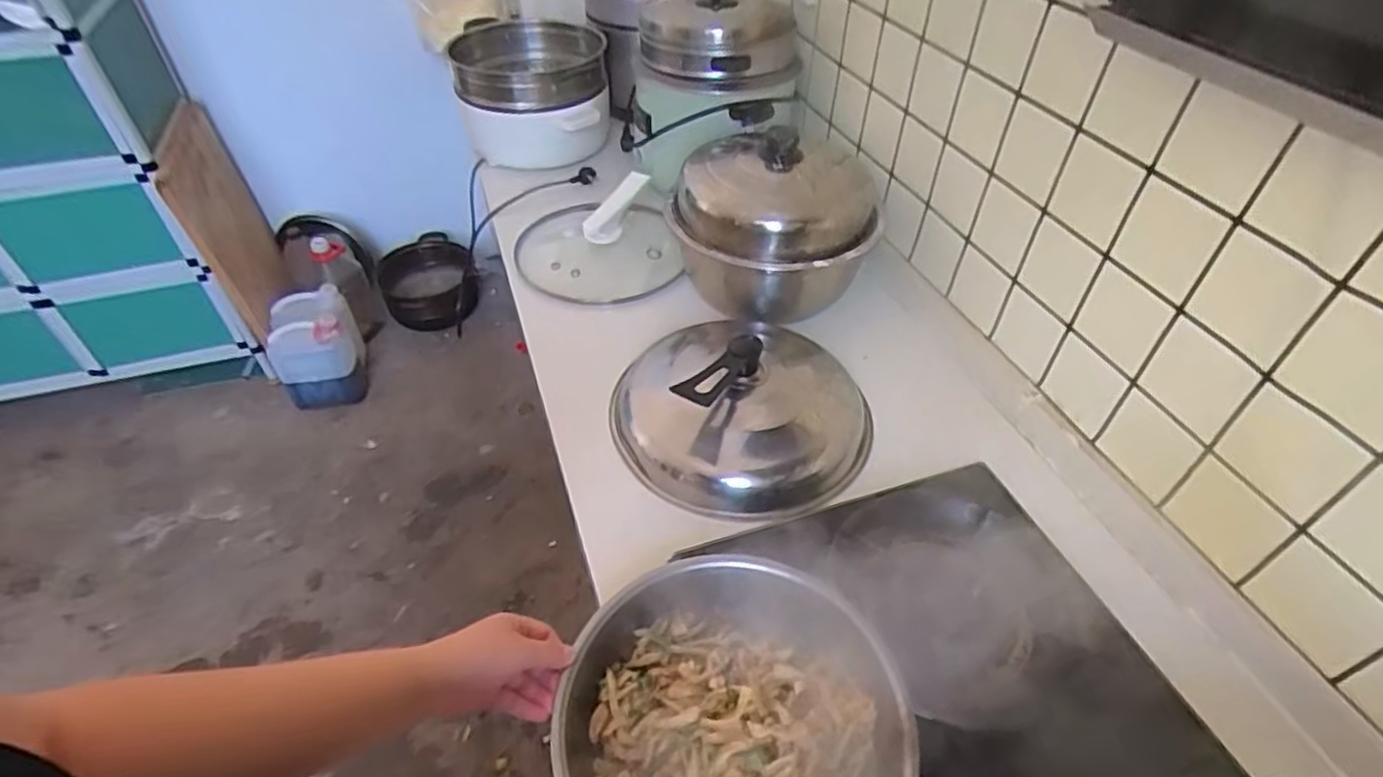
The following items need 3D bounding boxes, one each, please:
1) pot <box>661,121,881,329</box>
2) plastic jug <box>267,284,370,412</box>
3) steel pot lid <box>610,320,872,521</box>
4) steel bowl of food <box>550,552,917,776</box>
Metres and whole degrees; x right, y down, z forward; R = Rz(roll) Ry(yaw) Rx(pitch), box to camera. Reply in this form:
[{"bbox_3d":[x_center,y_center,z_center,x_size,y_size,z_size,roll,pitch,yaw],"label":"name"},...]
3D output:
[{"bbox_3d":[0.127,-0.260,1.007,0.276,0.215,0.272,0,44,0],"label":"pot"},{"bbox_3d":[-0.937,-0.097,1.708,0.186,0.264,0.217,-15,46,-15],"label":"plastic jug"},{"bbox_3d":[0.069,0.012,0.849,0.318,0.138,0.282,-7,45,-7],"label":"steel pot lid"},{"bbox_3d":[0.034,0.275,0.562,0.267,0.068,0.271,0,44,0],"label":"steel bowl of food"}]

